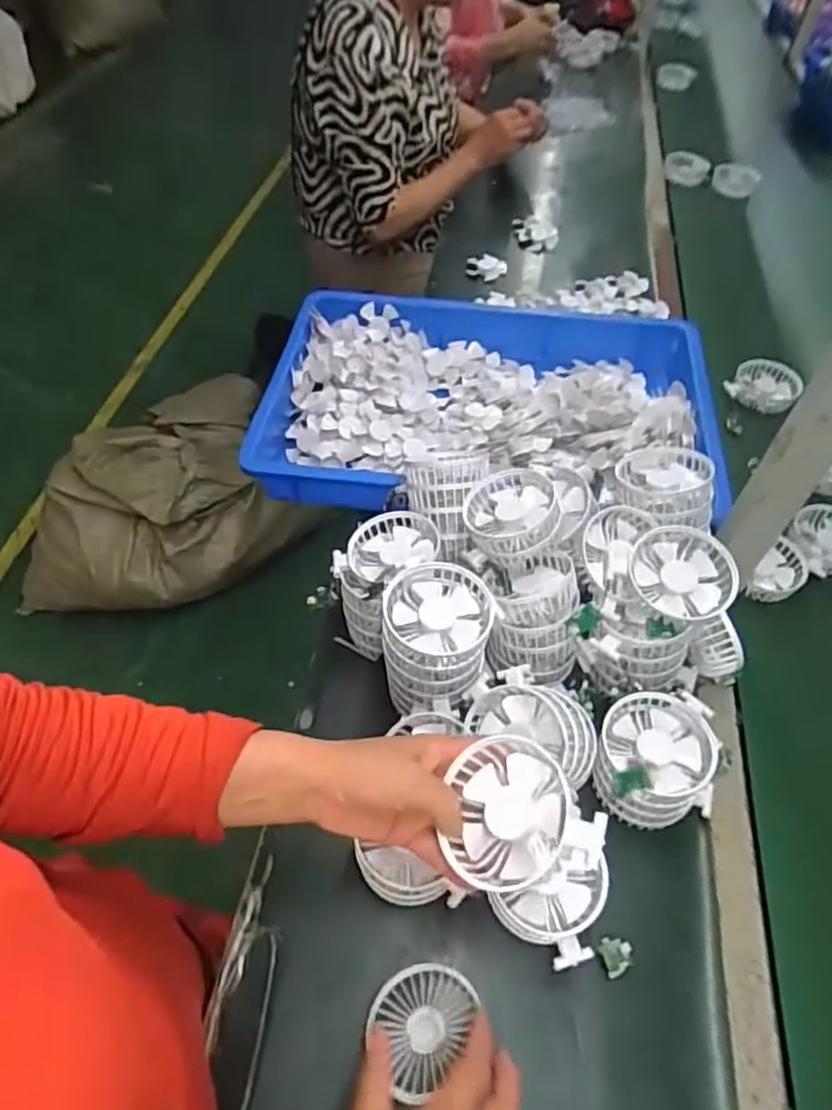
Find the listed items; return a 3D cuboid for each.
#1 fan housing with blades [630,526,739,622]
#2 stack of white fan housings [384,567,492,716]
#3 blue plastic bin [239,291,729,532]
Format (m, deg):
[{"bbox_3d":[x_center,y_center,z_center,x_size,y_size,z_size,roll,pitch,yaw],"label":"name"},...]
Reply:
[{"bbox_3d":[0.236,0.018,0.570,0.084,0.032,0.081,22,70,18],"label":"fan housing with blades"},{"bbox_3d":[0.017,0.081,0.565,0.089,0.113,0.100,12,55,6],"label":"stack of white fan housings"},{"bbox_3d":[0.085,-0.213,0.849,0.566,0.088,0.378,5,54,2],"label":"blue plastic bin"}]

